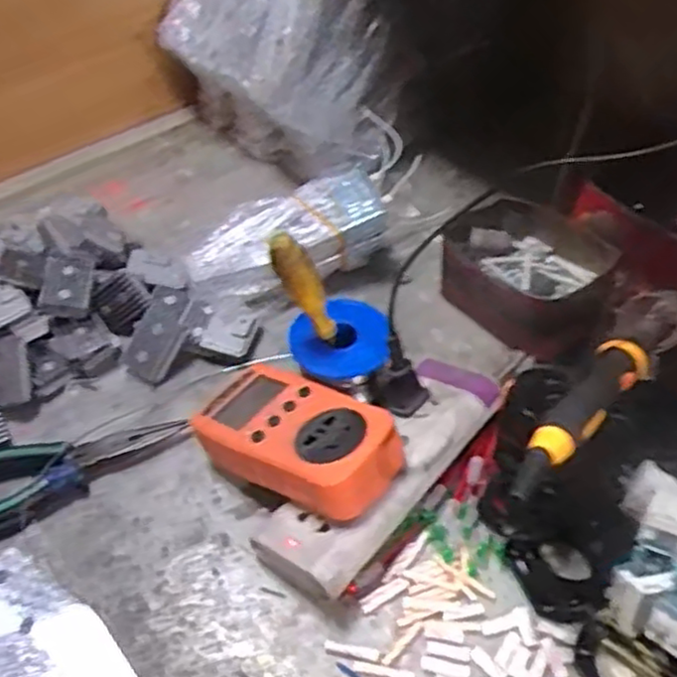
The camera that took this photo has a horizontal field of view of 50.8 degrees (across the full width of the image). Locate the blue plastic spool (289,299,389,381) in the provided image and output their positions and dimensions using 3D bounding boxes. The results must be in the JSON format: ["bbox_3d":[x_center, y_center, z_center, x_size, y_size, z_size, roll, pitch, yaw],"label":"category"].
[{"bbox_3d":[0.000,-0.003,0.445,0.059,0.024,0.054,-1,47,1],"label":"blue plastic spool"}]

